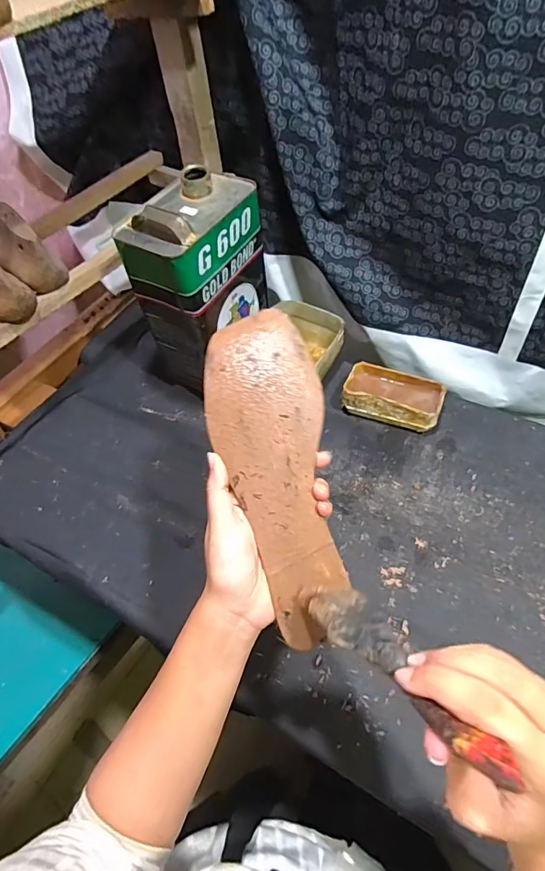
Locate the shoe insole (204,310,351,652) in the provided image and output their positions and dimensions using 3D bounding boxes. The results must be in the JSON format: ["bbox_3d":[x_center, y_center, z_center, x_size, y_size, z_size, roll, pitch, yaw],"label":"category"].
[{"bbox_3d":[0.003,0.029,0.335,0.081,0.015,0.238,-10,83,-2],"label":"shoe insole"}]

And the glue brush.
[{"bbox_3d":[0.064,0.120,0.243,0.036,0.016,0.143,-29,21,-16],"label":"glue brush"}]

